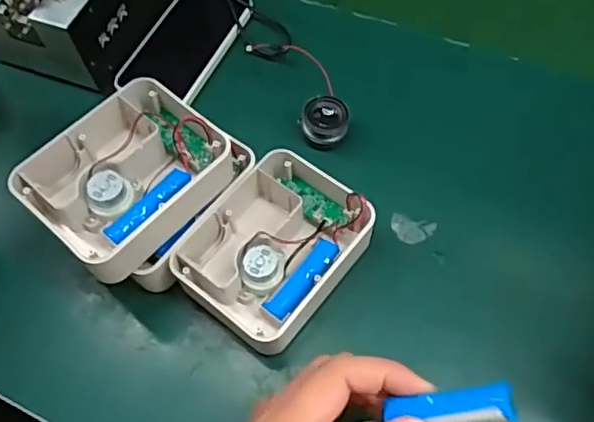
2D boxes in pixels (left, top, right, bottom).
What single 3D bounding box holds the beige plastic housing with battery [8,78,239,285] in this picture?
[{"bbox_3d":[-0.114,-0.022,0.404,0.108,0.044,0.130,37,69,22],"label":"beige plastic housing with battery"}]

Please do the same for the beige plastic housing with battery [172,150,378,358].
[{"bbox_3d":[-0.014,0.025,0.422,0.099,0.043,0.138,33,67,20],"label":"beige plastic housing with battery"}]

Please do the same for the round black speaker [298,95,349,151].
[{"bbox_3d":[0.023,-0.074,0.481,0.038,0.024,0.036,-2,60,3],"label":"round black speaker"}]

